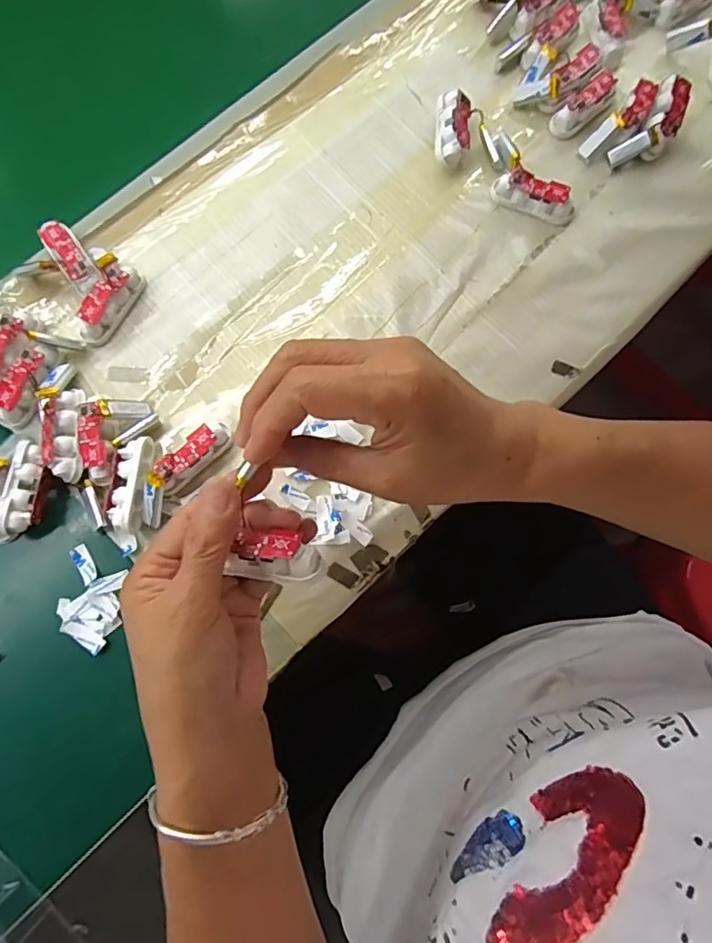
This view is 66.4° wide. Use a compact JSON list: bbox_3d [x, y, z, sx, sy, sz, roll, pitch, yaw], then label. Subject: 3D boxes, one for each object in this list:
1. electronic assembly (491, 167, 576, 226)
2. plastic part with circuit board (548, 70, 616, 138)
[{"bbox_3d":[0.132,-0.203,0.401,0.062,0.021,0.017,22,78,4],"label":"electronic assembly"},{"bbox_3d":[0.176,-0.280,0.417,0.054,0.024,0.021,-40,81,-9],"label":"plastic part with circuit board"}]

